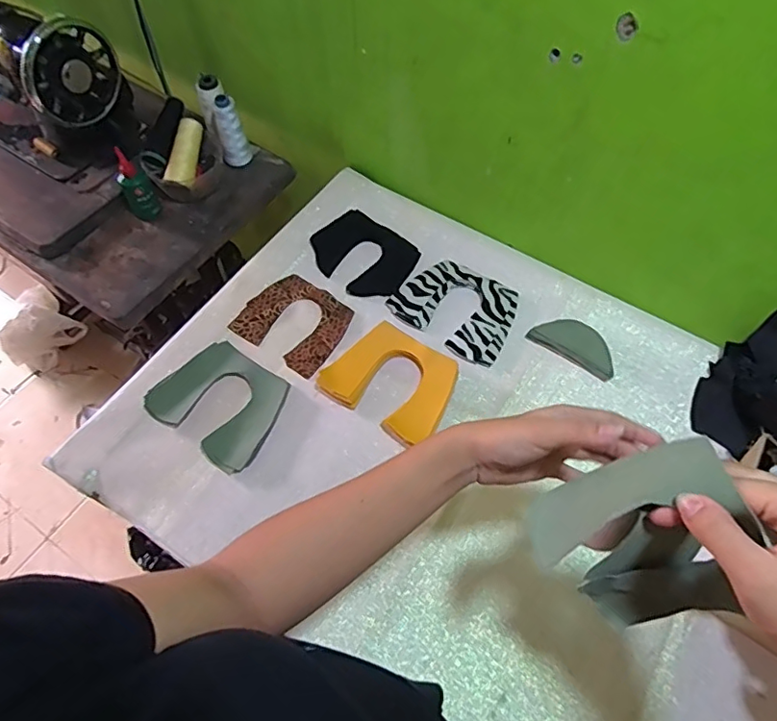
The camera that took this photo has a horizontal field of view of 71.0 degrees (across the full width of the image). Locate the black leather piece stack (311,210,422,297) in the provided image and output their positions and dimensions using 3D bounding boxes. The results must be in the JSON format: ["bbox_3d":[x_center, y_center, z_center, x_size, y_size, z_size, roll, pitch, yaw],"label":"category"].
[{"bbox_3d":[-0.036,-0.156,0.806,0.153,0.007,0.118,40,72,18],"label":"black leather piece stack"}]

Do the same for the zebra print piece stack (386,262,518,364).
[{"bbox_3d":[0.093,-0.076,0.755,0.164,0.006,0.129,29,64,16],"label":"zebra print piece stack"}]

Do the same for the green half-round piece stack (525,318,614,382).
[{"bbox_3d":[0.250,-0.024,0.726,0.114,0.016,0.055,31,65,17],"label":"green half-round piece stack"}]

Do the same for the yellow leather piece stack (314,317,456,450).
[{"bbox_3d":[0.005,0.026,0.692,0.154,0.026,0.122,32,65,17],"label":"yellow leather piece stack"}]

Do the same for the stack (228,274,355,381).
[{"bbox_3d":[-0.128,-0.056,0.750,0.136,0.013,0.121,30,65,16],"label":"stack"}]

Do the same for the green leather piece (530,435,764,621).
[{"bbox_3d":[0.140,0.112,0.325,0.094,0.124,0.089,-2,62,3],"label":"green leather piece"}]

